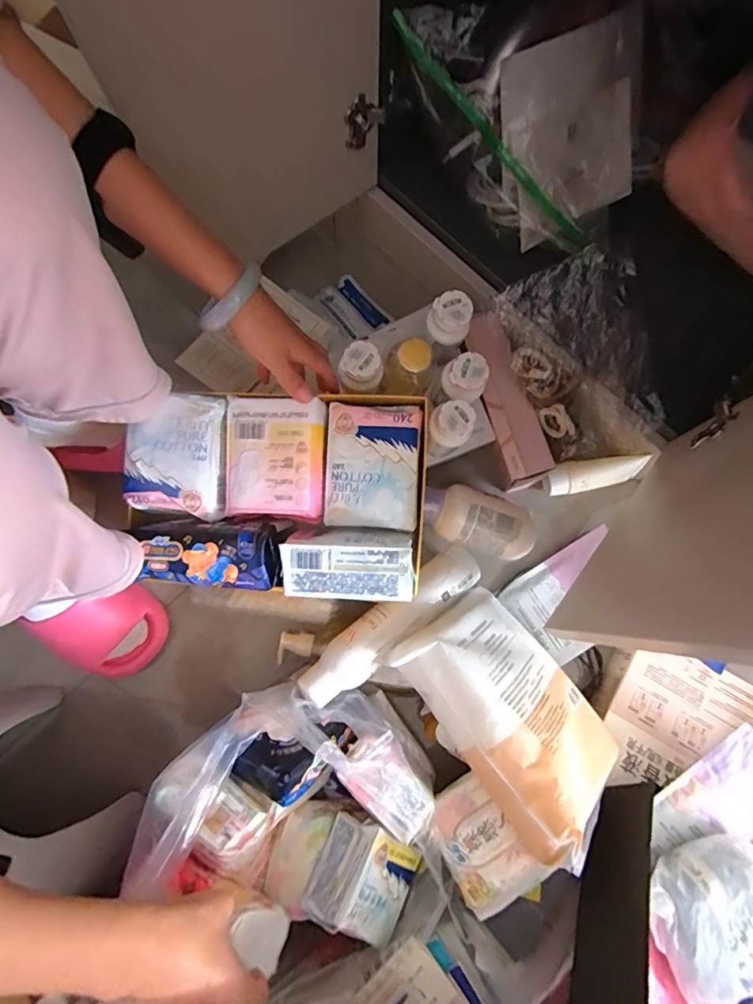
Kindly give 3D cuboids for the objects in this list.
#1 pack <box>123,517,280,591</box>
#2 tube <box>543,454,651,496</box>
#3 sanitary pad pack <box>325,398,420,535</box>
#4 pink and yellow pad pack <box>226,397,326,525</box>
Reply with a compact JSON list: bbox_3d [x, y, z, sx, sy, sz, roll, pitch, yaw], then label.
[{"bbox_3d":[-0.168,0.048,0.478,0.152,0.049,0.068,5,78,1],"label":"pack"},{"bbox_3d":[0.291,-0.038,0.648,0.131,0.031,0.041,-13,77,19],"label":"tube"},{"bbox_3d":[-0.003,-0.036,0.509,0.092,0.039,0.123,4,93,6],"label":"sanitary pad pack"},{"bbox_3d":[-0.103,-0.043,0.492,0.098,0.043,0.113,3,78,0],"label":"pink and yellow pad pack"}]

